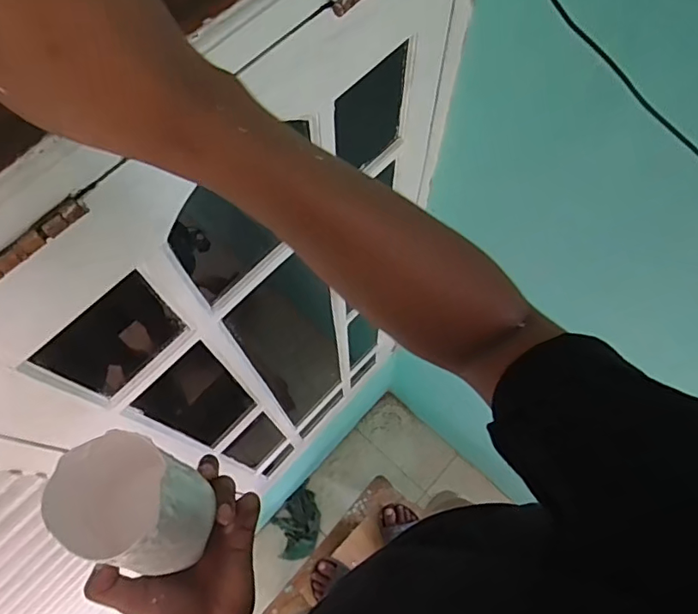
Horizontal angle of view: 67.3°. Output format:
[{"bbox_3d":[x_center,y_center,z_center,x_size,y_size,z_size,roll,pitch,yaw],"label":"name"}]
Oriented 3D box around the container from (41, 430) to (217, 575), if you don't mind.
[{"bbox_3d":[-0.151,0.138,0.371,0.096,0.087,0.068,32,72,13],"label":"container"}]

